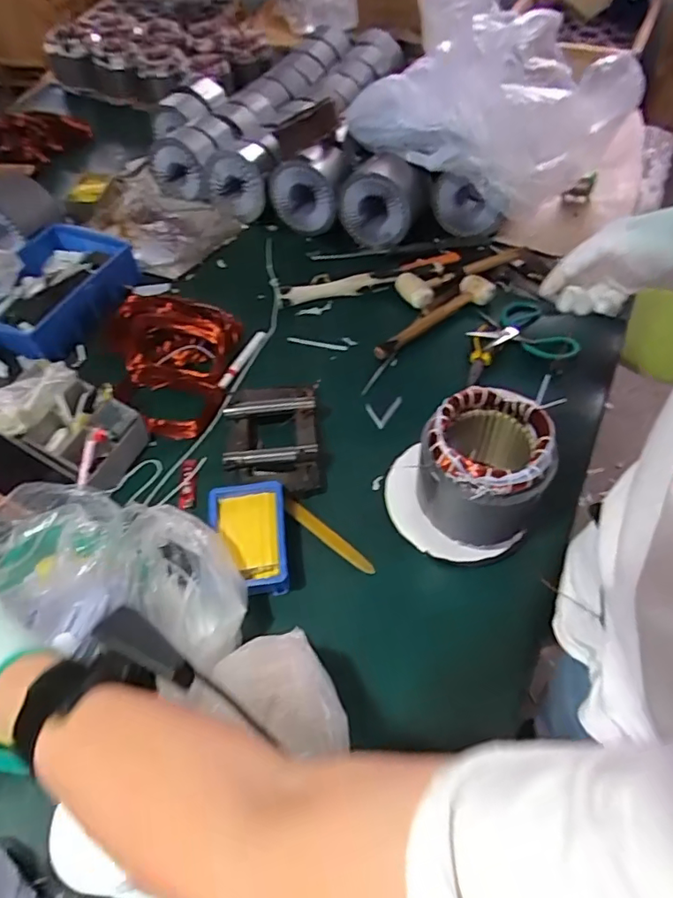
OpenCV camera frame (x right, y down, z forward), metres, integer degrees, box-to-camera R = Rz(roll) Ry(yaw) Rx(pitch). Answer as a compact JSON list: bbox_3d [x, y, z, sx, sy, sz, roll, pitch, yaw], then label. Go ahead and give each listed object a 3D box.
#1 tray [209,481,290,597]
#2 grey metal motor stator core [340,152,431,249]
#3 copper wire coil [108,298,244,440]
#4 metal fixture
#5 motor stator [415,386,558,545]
[{"bbox_3d":[-0.116,0.124,0.719,0.102,0.051,0.157,-7,54,-3],"label":"tray"},{"bbox_3d":[0.100,-0.525,1.145,0.170,0.167,0.092,29,50,-4],"label":"grey metal motor stator core"},{"bbox_3d":[-0.283,-0.178,0.947,0.235,0.081,0.353,-18,55,-10],"label":"copper wire coil"},{"bbox_3d":[-0.096,-0.018,0.808,0.138,0.044,0.200,-7,54,-2],"label":"metal fixture"},{"bbox_3d":[0.185,0.023,0.670,0.141,0.148,0.134,-1,54,2],"label":"motor stator"}]

